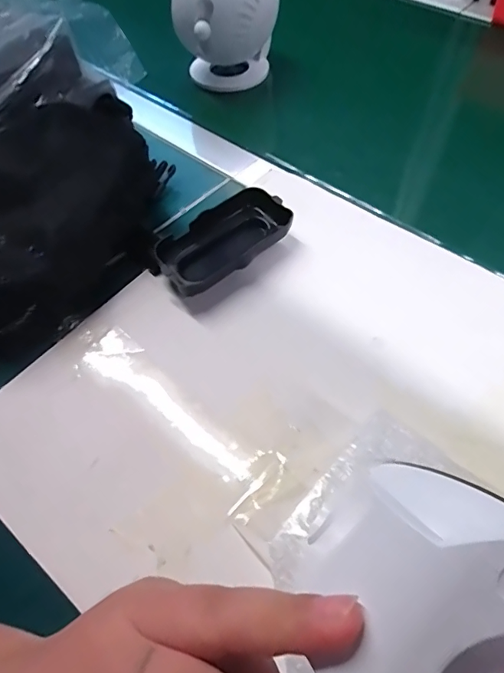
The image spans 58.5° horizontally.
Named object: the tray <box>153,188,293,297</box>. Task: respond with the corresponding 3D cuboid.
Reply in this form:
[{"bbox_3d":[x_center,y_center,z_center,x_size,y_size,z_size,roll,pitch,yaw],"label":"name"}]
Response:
[{"bbox_3d":[-0.021,-0.076,0.358,0.113,0.028,0.048,-33,62,-17],"label":"tray"}]

